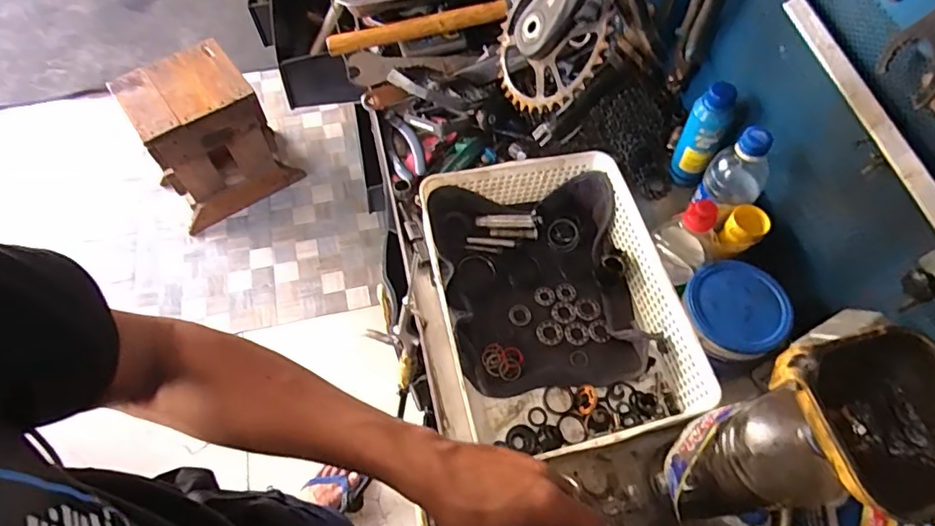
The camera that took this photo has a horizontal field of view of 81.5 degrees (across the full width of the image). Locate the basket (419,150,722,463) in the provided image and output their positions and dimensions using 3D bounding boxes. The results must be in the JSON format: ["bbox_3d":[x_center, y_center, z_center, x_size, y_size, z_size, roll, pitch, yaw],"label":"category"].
[{"bbox_3d":[0.101,0.042,0.611,0.252,0.082,0.326,-12,62,-8],"label":"basket"}]

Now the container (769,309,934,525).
[{"bbox_3d":[0.227,0.086,0.307,0.091,0.053,0.100,1,61,-1],"label":"container"}]

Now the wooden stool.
[{"bbox_3d":[-0.740,-0.361,1.587,0.343,0.410,0.256,-28,66,-16],"label":"wooden stool"}]

